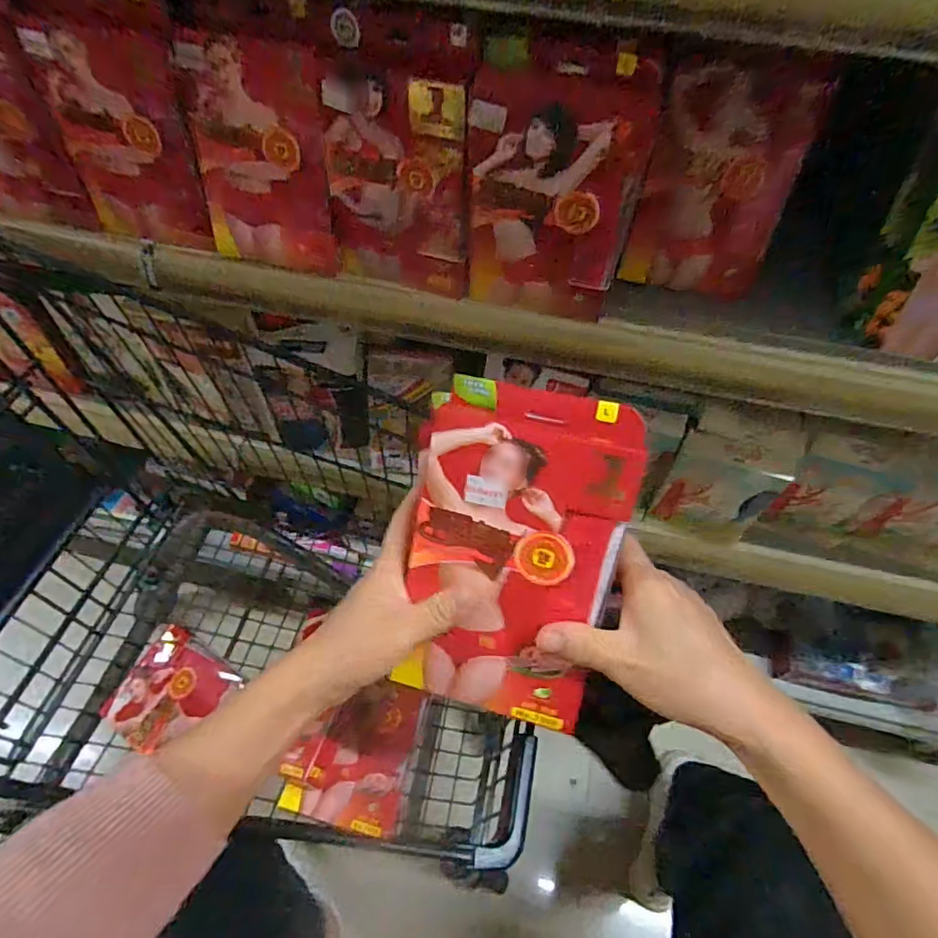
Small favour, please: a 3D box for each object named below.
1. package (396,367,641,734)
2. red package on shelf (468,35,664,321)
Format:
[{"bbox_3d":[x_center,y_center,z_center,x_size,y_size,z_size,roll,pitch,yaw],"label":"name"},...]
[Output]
[{"bbox_3d":[0.025,0.050,0.315,0.115,0.026,0.190,11,97,6],"label":"package"},{"bbox_3d":[0.060,-0.195,0.400,0.119,0.183,0.025,4,53,-1],"label":"red package on shelf"}]

